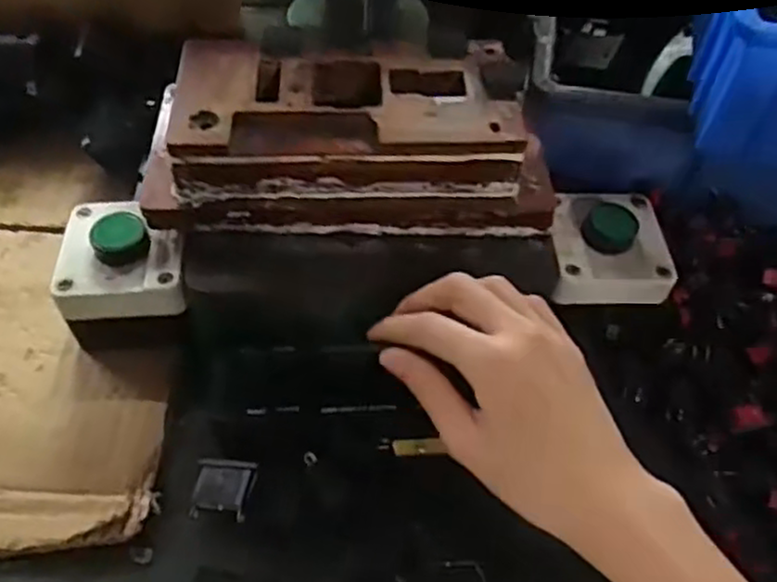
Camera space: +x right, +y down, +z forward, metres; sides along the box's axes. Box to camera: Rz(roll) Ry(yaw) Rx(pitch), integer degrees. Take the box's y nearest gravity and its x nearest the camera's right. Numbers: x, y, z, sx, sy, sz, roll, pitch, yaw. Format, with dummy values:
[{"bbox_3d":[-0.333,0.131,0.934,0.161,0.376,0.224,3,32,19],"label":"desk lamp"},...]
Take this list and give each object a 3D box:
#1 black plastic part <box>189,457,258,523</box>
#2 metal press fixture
[{"bbox_3d":[-0.081,0.096,0.360,0.030,0.013,0.028,9,53,4],"label":"black plastic part"},{"bbox_3d":[-0.019,-0.084,0.406,0.216,0.065,0.097,1,53,-3],"label":"metal press fixture"}]

